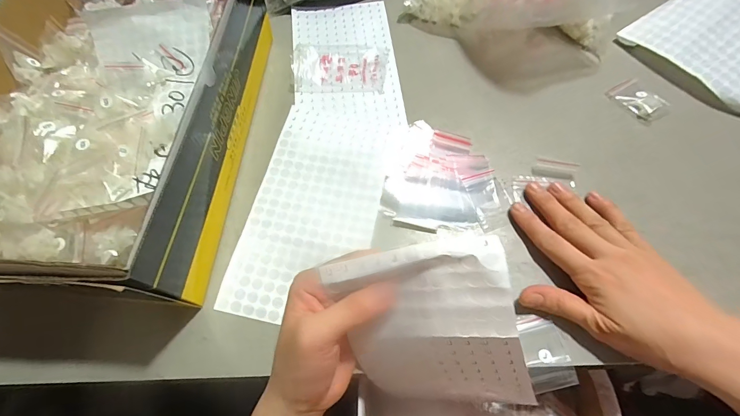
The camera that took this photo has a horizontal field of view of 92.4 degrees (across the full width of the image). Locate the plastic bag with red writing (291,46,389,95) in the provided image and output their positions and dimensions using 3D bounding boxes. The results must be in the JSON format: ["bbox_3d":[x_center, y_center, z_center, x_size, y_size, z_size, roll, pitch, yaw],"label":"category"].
[{"bbox_3d":[-0.037,-0.173,0.430,0.113,0.008,0.074,0,66,3],"label":"plastic bag with red writing"}]

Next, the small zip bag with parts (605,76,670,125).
[{"bbox_3d":[0.294,-0.118,0.387,0.039,0.010,0.056,-25,67,-8],"label":"small zip bag with parts"}]

